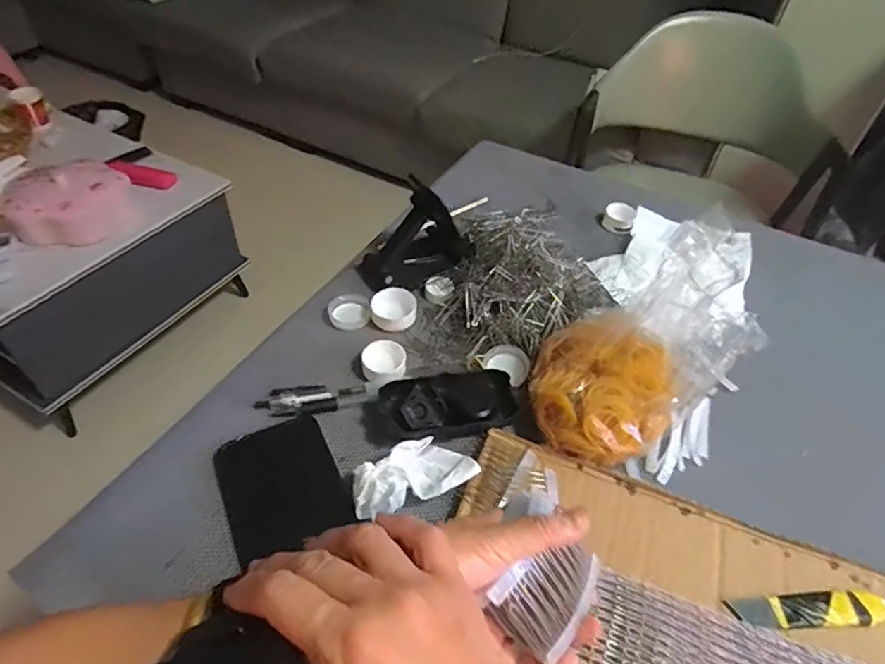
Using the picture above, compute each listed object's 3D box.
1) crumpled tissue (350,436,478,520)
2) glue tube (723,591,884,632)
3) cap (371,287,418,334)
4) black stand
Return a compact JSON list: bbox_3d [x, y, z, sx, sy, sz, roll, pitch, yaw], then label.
[{"bbox_3d":[-0.023,0.103,0.406,0.088,0.028,0.048,-23,52,-23],"label":"crumpled tissue"},{"bbox_3d":[0.245,0.183,0.368,0.113,0.008,0.022,0,47,-4],"label":"glue tube"},{"bbox_3d":[-0.047,-0.022,0.544,0.042,0.019,0.042,2,47,-2],"label":"cap"},{"bbox_3d":[-0.028,-0.096,0.583,0.120,0.082,0.065,-29,55,-27],"label":"black stand"}]

